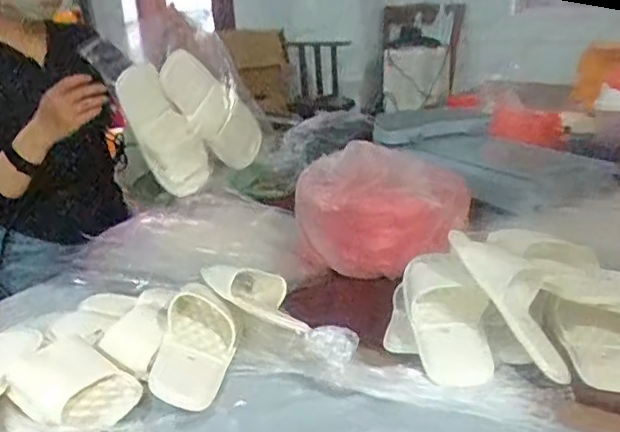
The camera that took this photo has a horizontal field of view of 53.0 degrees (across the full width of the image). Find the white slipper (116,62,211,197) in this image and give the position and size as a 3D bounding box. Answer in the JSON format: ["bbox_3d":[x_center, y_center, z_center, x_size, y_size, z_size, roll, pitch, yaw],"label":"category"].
[{"bbox_3d":[-0.295,-0.168,1.246,0.109,0.268,0.068,-25,22,0],"label":"white slipper"}]

